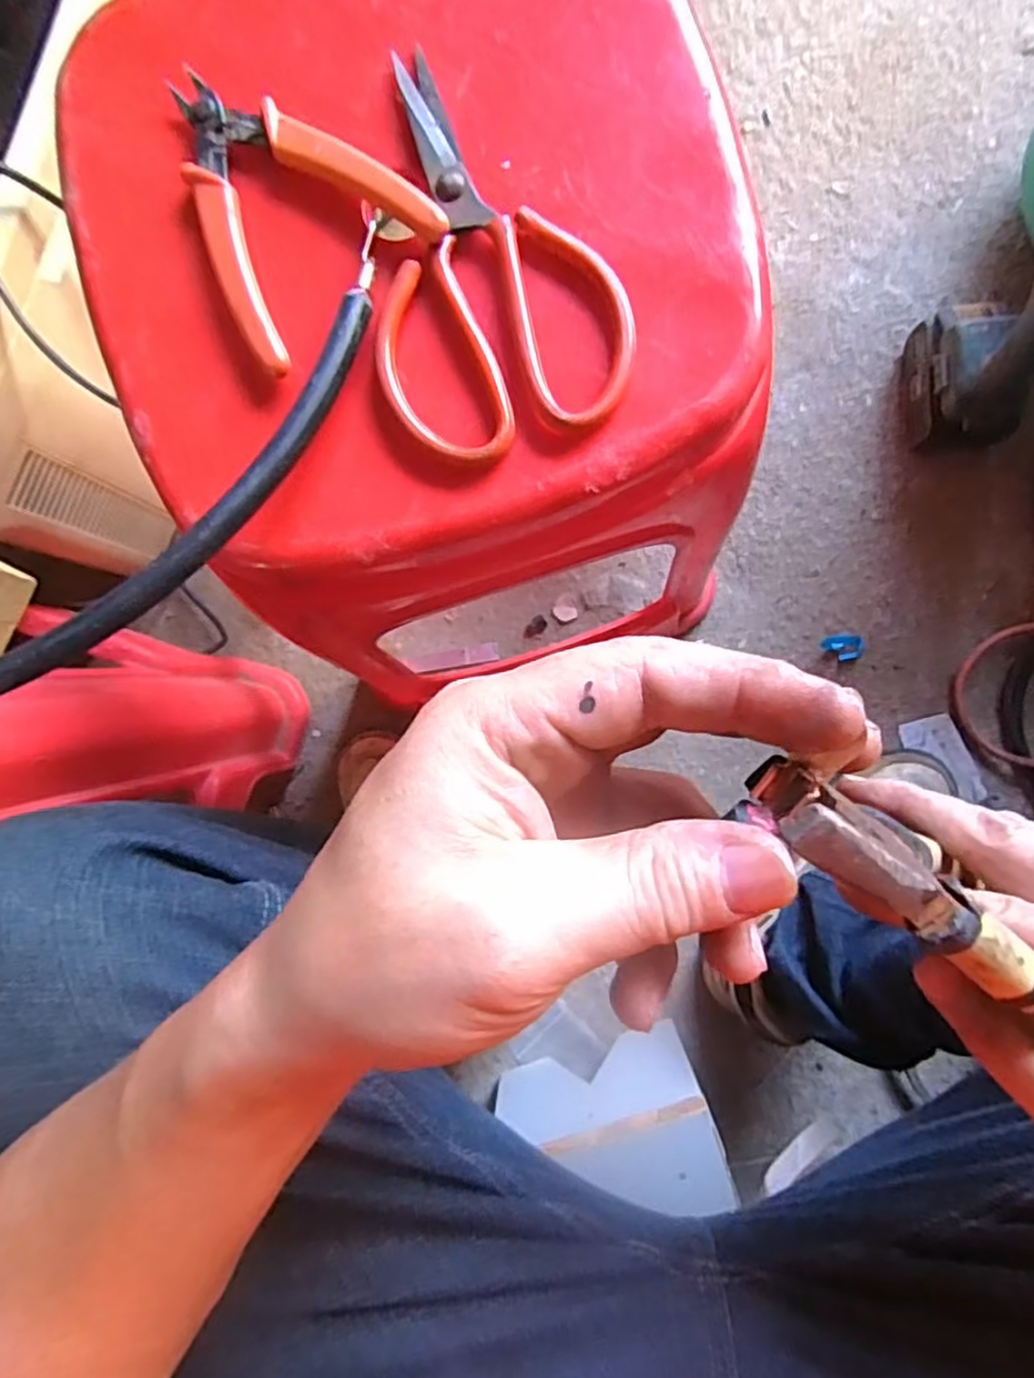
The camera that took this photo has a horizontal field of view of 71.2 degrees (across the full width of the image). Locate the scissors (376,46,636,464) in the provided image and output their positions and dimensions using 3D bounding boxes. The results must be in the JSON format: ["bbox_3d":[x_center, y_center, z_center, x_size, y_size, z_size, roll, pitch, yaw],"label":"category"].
[{"bbox_3d":[-0.019,-0.164,0.273,0.093,0.008,0.153,-23,87,3],"label":"scissors"}]

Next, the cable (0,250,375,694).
[{"bbox_3d":[-0.227,-0.059,0.260,0.382,0.051,0.152,-15,87,3],"label":"cable"}]

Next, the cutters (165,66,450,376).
[{"bbox_3d":[-0.093,-0.189,0.274,0.084,0.009,0.111,-38,86,2],"label":"cutters"}]

